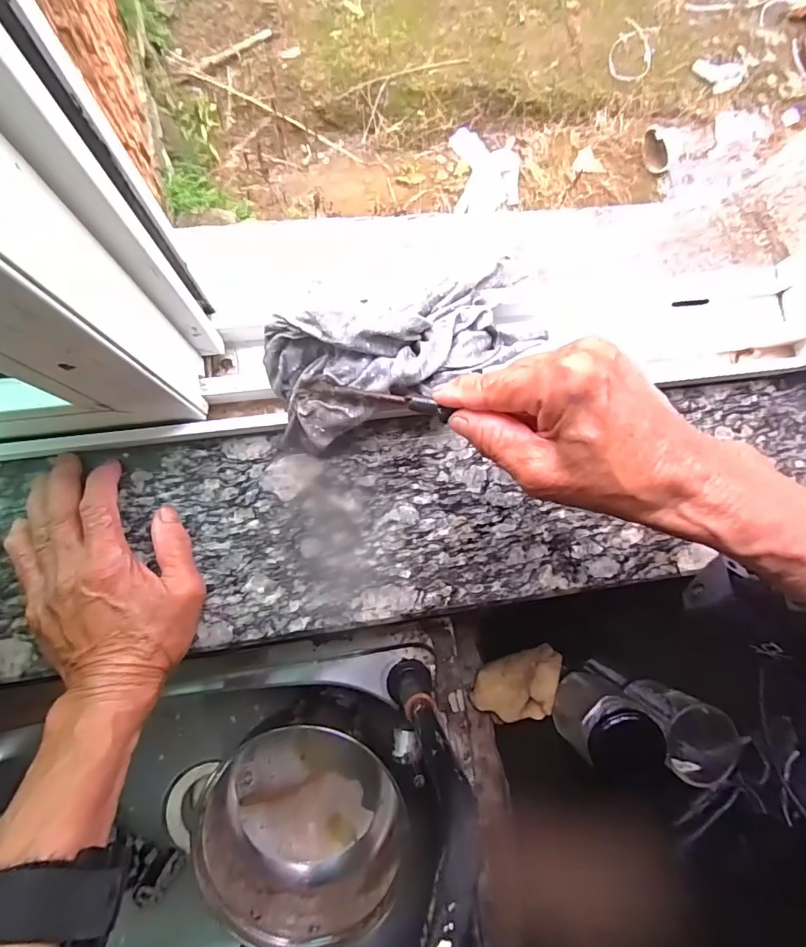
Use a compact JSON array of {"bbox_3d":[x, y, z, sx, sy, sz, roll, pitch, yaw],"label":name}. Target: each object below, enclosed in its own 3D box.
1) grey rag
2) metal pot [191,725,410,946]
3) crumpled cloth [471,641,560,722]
[{"bbox_3d":[0.005,-0.086,0.304,0.188,0.072,0.073,-25,86,-8],"label":"grey rag"},{"bbox_3d":[-0.105,0.394,0.516,0.192,0.101,0.198,1,83,-6],"label":"metal pot"},{"bbox_3d":[0.110,0.201,0.438,0.089,0.010,0.060,-16,85,-8],"label":"crumpled cloth"}]

